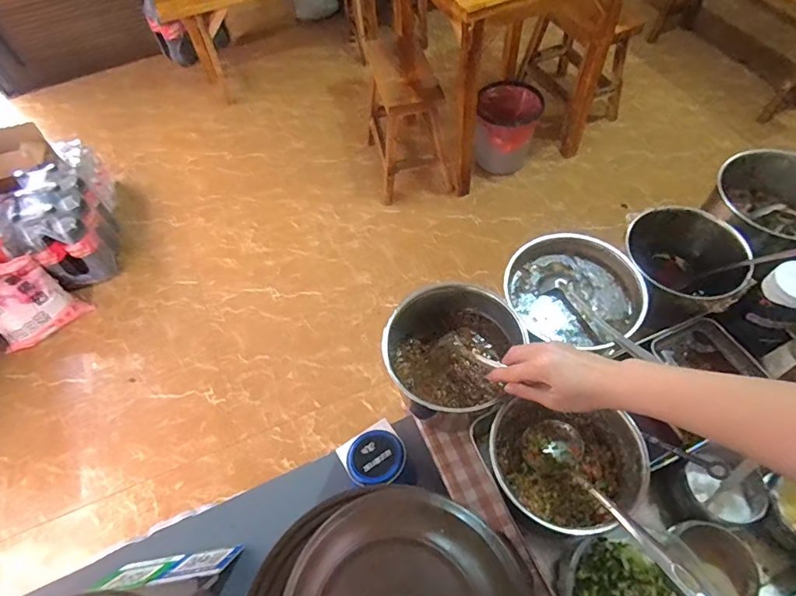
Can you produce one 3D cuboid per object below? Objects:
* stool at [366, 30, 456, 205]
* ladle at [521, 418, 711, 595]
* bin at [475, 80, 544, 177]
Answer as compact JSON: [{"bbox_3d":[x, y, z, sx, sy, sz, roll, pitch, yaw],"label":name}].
[{"bbox_3d":[0.027,-0.680,1.791,0.266,0.420,0.422,-14,58,-6],"label":"stool"},{"bbox_3d":[0.213,0.206,0.480,0.065,0.038,0.236,-24,25,-12],"label":"ladle"},{"bbox_3d":[0.407,-0.646,1.776,0.220,0.252,0.229,12,59,11],"label":"bin"}]

